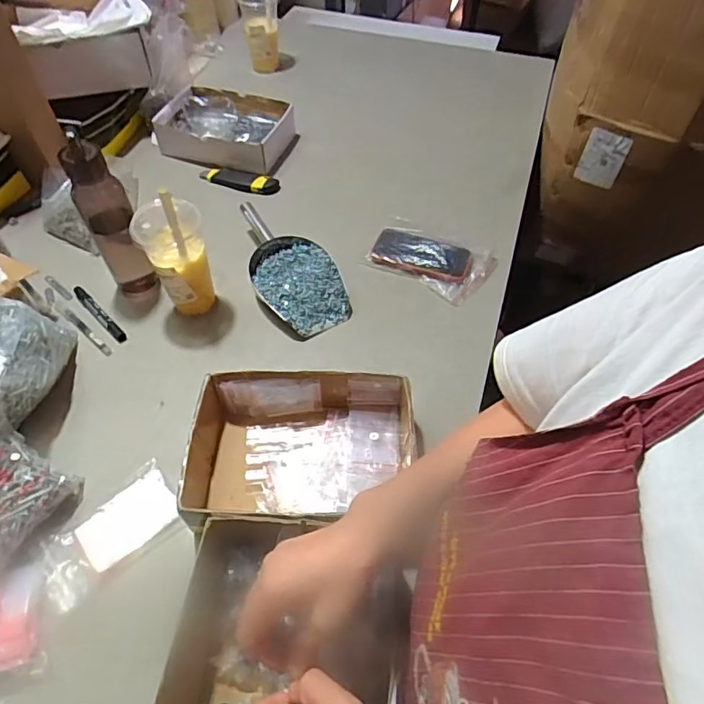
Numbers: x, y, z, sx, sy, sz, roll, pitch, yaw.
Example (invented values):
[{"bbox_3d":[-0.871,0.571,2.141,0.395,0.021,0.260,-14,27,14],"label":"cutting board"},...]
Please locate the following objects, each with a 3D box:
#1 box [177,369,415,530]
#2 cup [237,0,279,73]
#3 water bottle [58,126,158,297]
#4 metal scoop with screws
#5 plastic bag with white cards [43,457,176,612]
[{"bbox_3d":[-0.066,0.109,0.613,0.276,0.074,0.173,0,53,0],"label":"box"},{"bbox_3d":[-0.219,-0.791,1.220,0.091,0.205,0.081,-7,54,-6],"label":"cup"},{"bbox_3d":[-0.345,-0.186,0.729,0.067,0.239,0.071,-28,58,-20],"label":"water bottle"},{"bbox_3d":[-0.111,-0.140,0.817,0.128,0.051,0.267,-27,58,-19],"label":"metal scoop with screws"},{"bbox_3d":[-0.277,0.208,0.582,0.154,0.022,0.082,-36,61,-24],"label":"plastic bag with white cards"}]

